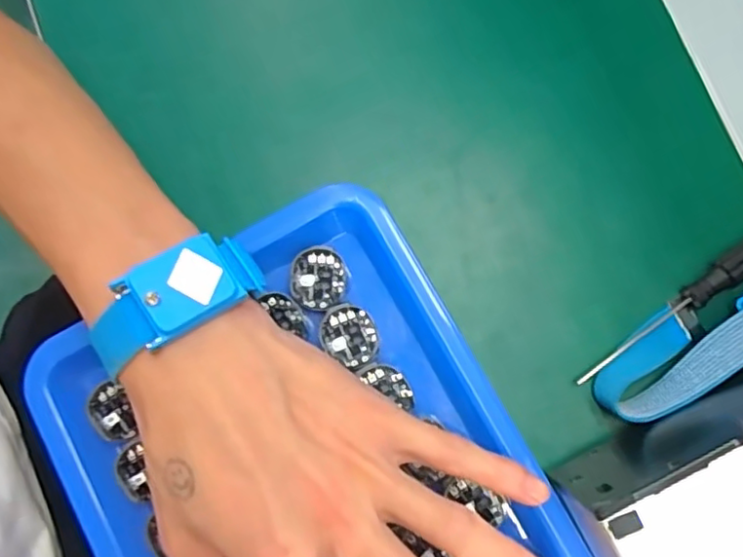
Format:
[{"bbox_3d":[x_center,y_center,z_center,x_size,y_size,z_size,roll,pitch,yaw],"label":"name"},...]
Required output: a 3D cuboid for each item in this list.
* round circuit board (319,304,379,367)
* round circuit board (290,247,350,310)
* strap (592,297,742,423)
[{"bbox_3d":[-0.010,0.025,0.273,0.024,0.005,0.027,-19,75,-4],"label":"round circuit board"},{"bbox_3d":[-0.023,0.000,0.280,0.026,0.007,0.027,0,80,1],"label":"round circuit board"},{"bbox_3d":[0.152,0.023,0.273,0.118,0.028,0.034,-28,80,-4],"label":"strap"}]

